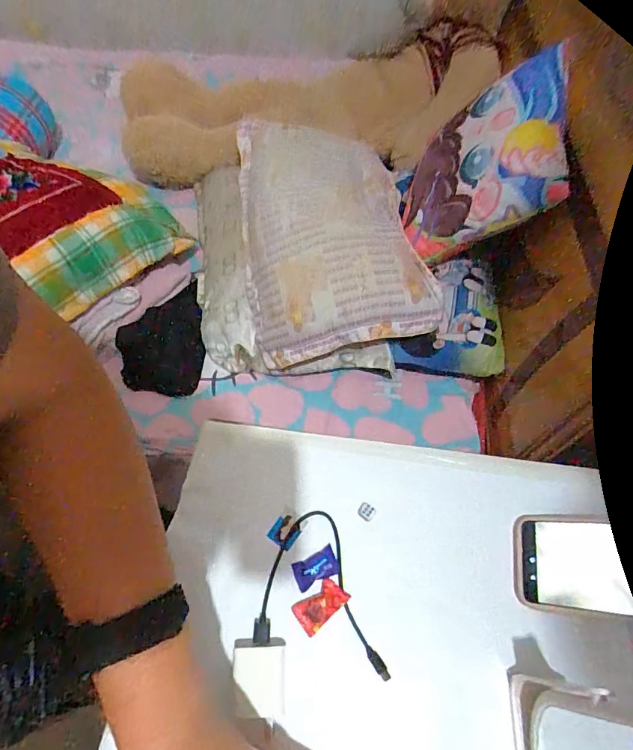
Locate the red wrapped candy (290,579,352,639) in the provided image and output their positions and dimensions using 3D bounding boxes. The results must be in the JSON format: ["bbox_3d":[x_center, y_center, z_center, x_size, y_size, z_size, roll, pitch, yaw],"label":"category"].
[{"bbox_3d":[0.005,0.210,0.401,0.047,0.010,0.028,-32,64,-19],"label":"red wrapped candy"}]

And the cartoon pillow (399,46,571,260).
[{"bbox_3d":[0.254,-0.338,0.705,0.077,0.280,0.251,13,75,-40],"label":"cartoon pillow"}]

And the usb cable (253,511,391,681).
[{"bbox_3d":[0.015,0.198,0.416,0.123,0.010,0.123,11,59,7],"label":"usb cable"}]

